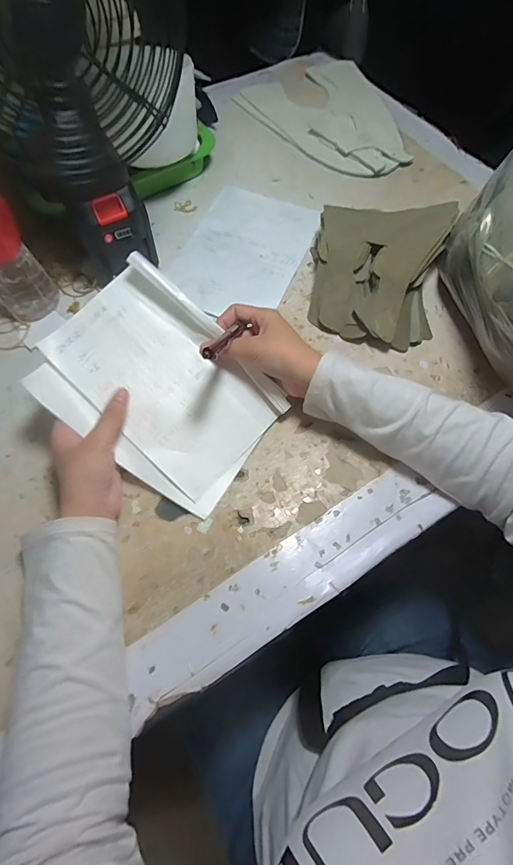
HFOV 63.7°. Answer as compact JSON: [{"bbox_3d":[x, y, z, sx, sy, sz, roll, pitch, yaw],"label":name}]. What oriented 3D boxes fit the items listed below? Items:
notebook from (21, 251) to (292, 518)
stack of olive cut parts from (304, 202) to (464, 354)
[{"bbox_3d":[-0.086,-0.043,0.384,0.207,0.025,0.153,40,77,-6],"label":"notebook"},{"bbox_3d":[0.135,-0.183,0.470,0.147,0.053,0.170,12,67,6],"label":"stack of olive cut parts"}]

